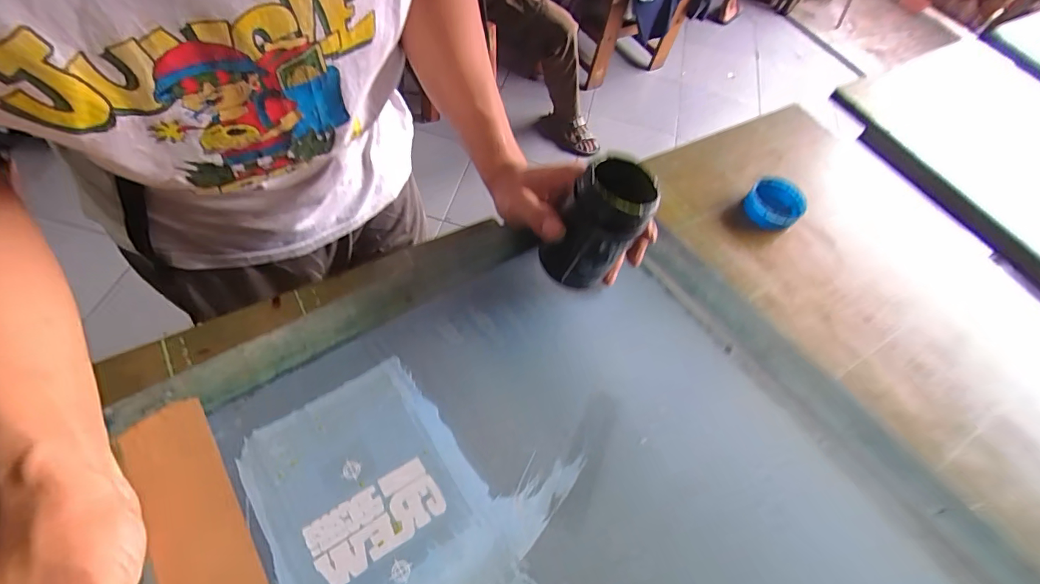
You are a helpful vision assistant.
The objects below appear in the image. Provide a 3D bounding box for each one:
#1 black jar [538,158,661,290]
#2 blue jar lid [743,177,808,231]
[{"bbox_3d":[0.055,-0.045,0.342,0.048,0.103,0.050,14,50,-17],"label":"black jar"},{"bbox_3d":[0.288,-0.099,0.518,0.059,0.027,0.055,5,59,-8],"label":"blue jar lid"}]

